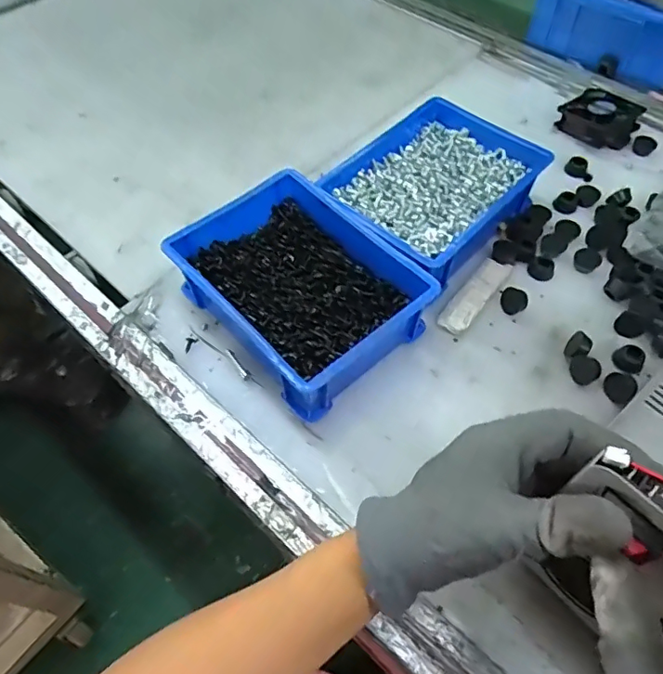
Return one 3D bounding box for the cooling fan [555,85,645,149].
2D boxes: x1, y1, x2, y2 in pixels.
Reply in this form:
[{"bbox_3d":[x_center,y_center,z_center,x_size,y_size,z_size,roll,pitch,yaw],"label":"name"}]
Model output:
[{"bbox_3d":[0.312,-0.254,0.606,0.074,0.027,0.082,-34,62,-18],"label":"cooling fan"}]

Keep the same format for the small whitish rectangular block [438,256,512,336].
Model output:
[{"bbox_3d":[0.134,-0.041,0.487,0.026,0.008,0.099,32,64,21],"label":"small whitish rectangular block"}]

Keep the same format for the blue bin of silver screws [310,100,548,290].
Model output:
[{"bbox_3d":[0.100,-0.143,0.523,0.156,0.063,0.200,35,64,20],"label":"blue bin of silver screws"}]

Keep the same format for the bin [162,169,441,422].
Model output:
[{"bbox_3d":[-0.024,-0.044,0.457,0.149,0.066,0.192,-37,63,-20],"label":"bin"}]

